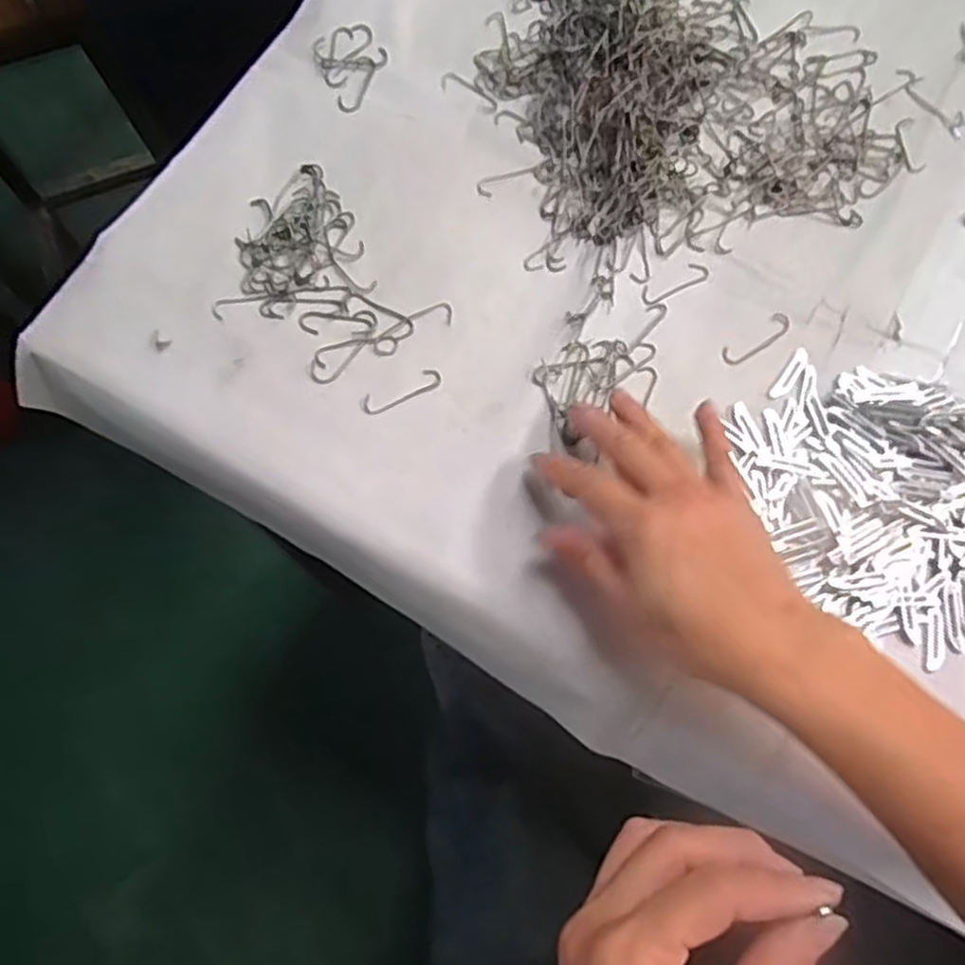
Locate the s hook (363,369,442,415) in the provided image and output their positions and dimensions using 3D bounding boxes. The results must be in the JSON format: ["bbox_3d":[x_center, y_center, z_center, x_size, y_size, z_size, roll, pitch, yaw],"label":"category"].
[{"bbox_3d":[-0.043,-0.049,0.410,0.044,0.004,0.013,-23,72,-9],"label":"s hook"}]

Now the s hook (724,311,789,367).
[{"bbox_3d":[0.152,-0.079,0.420,0.045,0.004,0.013,-33,74,-12],"label":"s hook"}]

